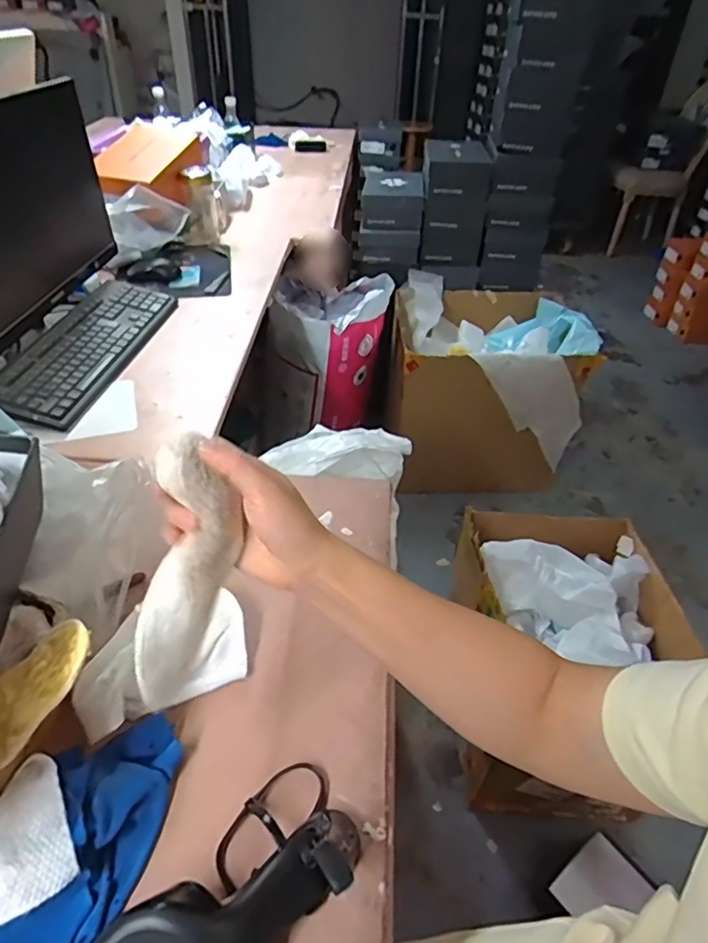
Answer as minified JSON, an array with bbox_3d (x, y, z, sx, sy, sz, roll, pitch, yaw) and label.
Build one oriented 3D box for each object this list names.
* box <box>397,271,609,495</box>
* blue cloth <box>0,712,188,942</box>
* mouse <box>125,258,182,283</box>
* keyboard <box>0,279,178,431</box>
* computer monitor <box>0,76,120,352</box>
[{"bbox_3d":[0.360,-0.247,1.719,0.536,0.483,0.434,0,41,-4],"label":"box"},{"bbox_3d":[-0.215,0.306,0.398,0.109,0.036,0.281,6,41,3],"label":"blue cloth"},{"bbox_3d":[-0.434,-0.432,1.233,0.111,0.032,0.071,-9,42,-14],"label":"mouse"},{"bbox_3d":[-0.456,-0.224,0.986,0.146,0.030,0.442,8,41,5],"label":"keyboard"},{"bbox_3d":[-0.525,-0.403,0.921,0.055,0.330,0.508,5,40,1],"label":"computer monitor"}]

